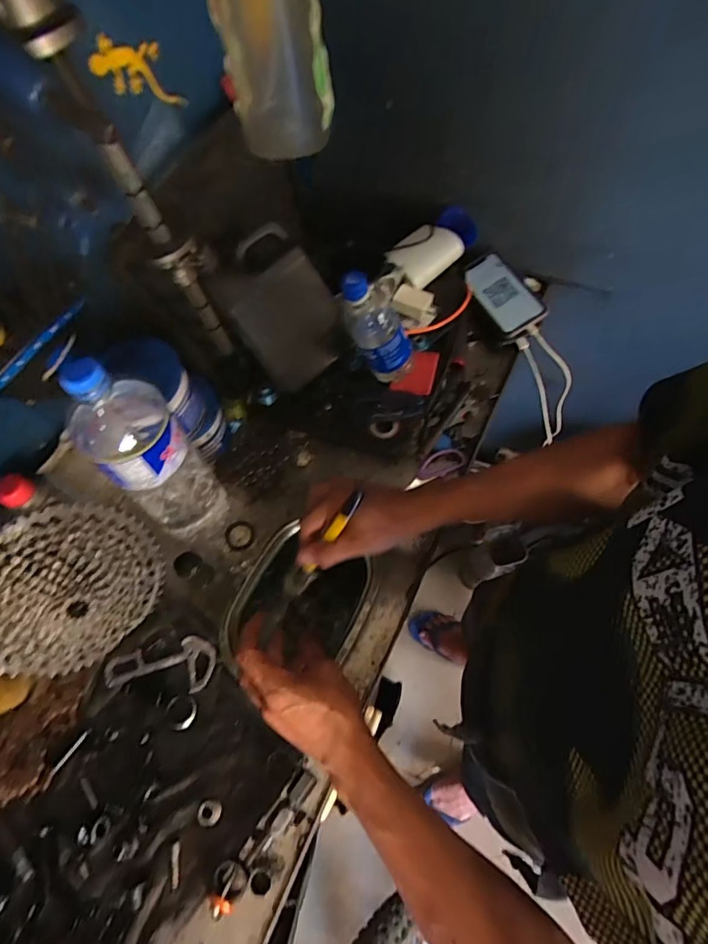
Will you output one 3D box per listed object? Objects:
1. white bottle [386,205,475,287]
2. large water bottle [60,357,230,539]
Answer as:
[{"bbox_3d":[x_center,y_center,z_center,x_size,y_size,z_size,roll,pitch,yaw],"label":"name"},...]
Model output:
[{"bbox_3d":[0.124,-0.348,0.743,0.155,0.068,0.067,-41,69,-16],"label":"white bottle"},{"bbox_3d":[-0.218,-0.015,0.523,0.090,0.303,0.096,-36,68,-14],"label":"large water bottle"}]

